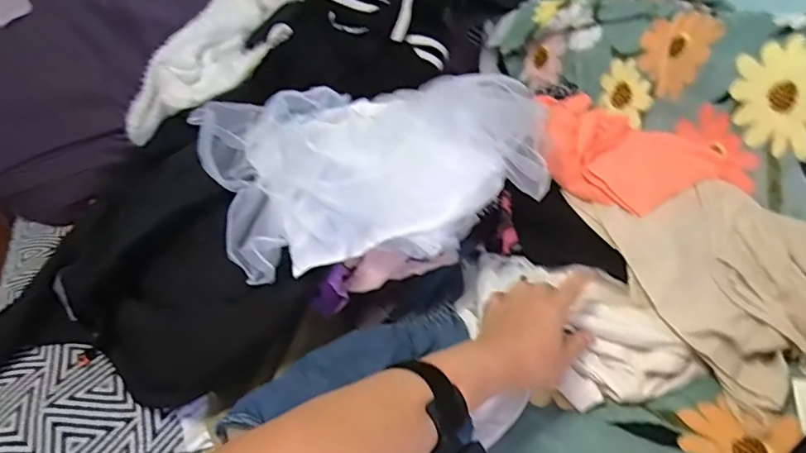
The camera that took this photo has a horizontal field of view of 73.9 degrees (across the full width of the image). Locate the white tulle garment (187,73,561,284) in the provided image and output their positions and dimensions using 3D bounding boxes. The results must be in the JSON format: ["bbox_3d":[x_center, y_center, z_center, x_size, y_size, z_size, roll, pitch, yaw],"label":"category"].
[{"bbox_3d":[-0.049,-0.086,0.650,0.360,0.153,0.276,-16,31,-16],"label":"white tulle garment"}]

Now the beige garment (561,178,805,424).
[{"bbox_3d":[0.340,0.045,0.604,0.196,0.121,0.260,-21,32,-24],"label":"beige garment"}]

